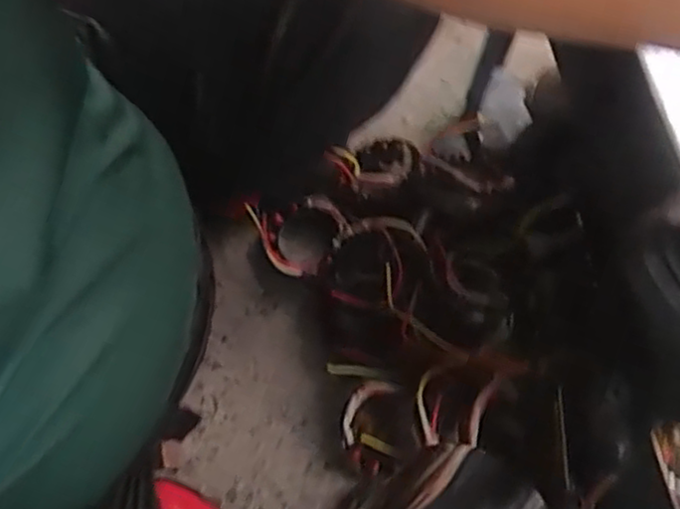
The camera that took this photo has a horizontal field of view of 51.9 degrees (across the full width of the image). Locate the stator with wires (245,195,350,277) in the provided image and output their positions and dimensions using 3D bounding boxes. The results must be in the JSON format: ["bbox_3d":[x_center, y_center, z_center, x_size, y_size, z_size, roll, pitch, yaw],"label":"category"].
[{"bbox_3d":[-0.047,-0.023,0.911,0.108,0.082,0.107,0,73,0],"label":"stator with wires"}]

